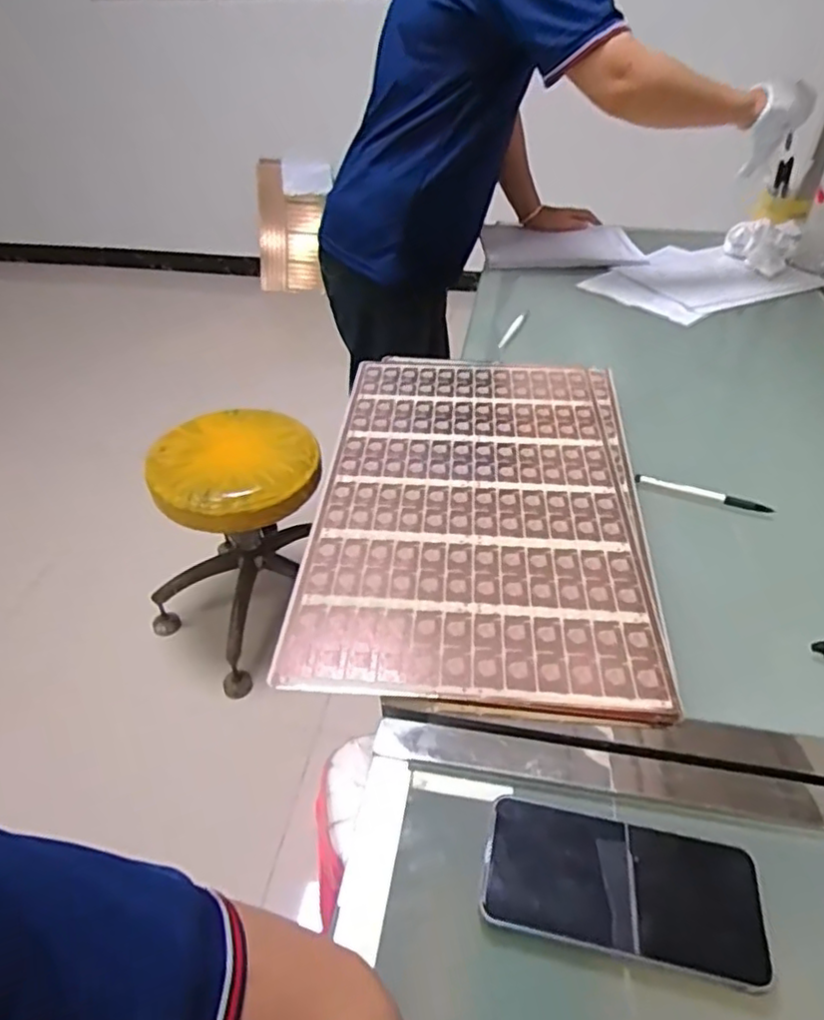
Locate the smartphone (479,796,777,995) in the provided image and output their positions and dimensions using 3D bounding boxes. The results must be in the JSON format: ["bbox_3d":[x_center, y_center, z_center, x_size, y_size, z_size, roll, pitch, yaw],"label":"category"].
[{"bbox_3d":[0.122,0.220,0.380,0.155,0.016,0.074,9,41,12],"label":"smartphone"}]

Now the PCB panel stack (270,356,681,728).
[{"bbox_3d":[0.070,-0.020,0.670,0.310,0.024,0.514,2,40,4],"label":"PCB panel stack"}]

